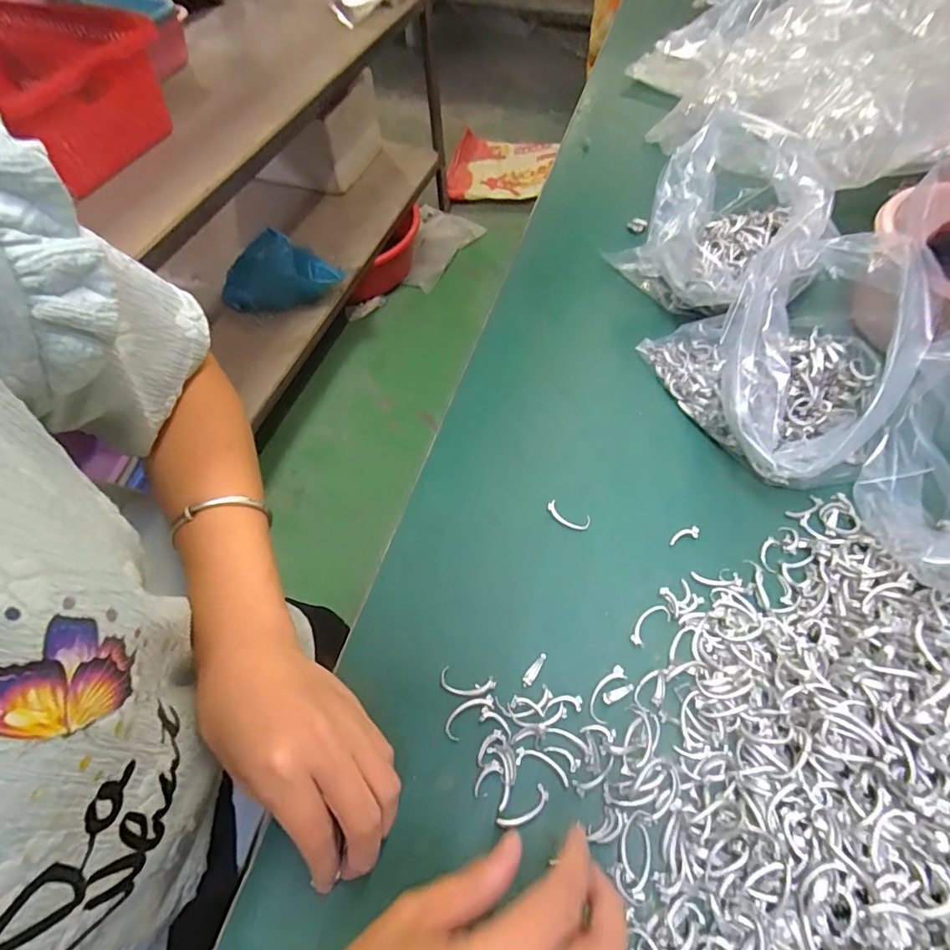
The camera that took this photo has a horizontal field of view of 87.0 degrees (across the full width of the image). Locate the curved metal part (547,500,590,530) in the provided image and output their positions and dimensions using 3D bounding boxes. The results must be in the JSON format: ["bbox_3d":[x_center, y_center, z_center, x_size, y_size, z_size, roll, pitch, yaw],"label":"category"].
[{"bbox_3d":[0.064,0.028,0.346,0.031,0.005,0.012,28,64,17],"label":"curved metal part"}]

